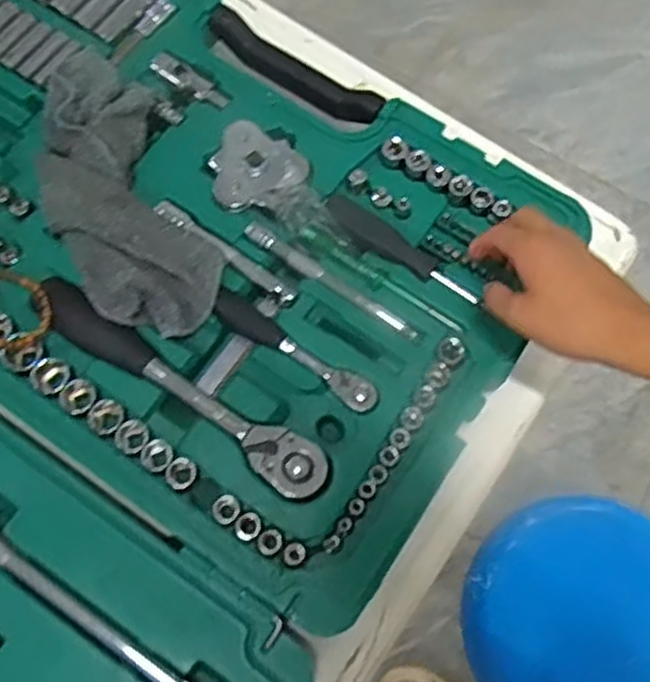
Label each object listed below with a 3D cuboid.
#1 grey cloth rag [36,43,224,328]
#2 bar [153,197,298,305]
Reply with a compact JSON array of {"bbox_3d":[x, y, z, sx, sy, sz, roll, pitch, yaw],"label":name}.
[{"bbox_3d":[-0.157,-0.117,0.543,0.101,0.027,0.246,-22,74,-8],"label":"grey cloth rag"},{"bbox_3d":[-0.075,-0.068,0.541,0.126,0.011,0.016,35,74,9],"label":"bar"}]

